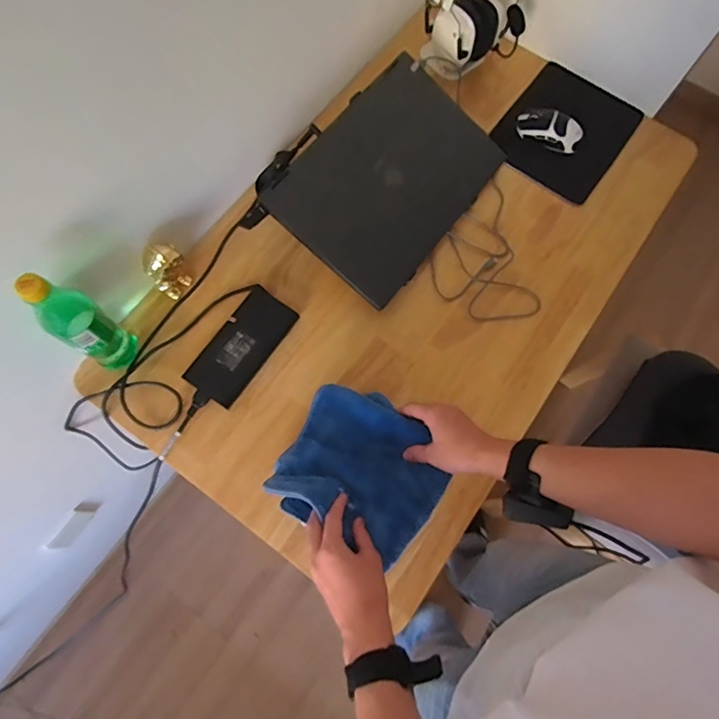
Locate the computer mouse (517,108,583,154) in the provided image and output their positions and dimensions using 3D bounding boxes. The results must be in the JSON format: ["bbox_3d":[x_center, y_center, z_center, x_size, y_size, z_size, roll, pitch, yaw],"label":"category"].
[{"bbox_3d":[0.347,-0.423,0.897,0.119,0.039,0.063,27,74,7],"label":"computer mouse"}]

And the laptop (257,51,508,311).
[{"bbox_3d":[0.051,-0.295,0.814,0.252,0.025,0.365,42,76,-13],"label":"laptop"}]

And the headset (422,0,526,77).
[{"bbox_3d":[0.209,-0.623,0.854,0.183,0.218,0.110,-18,74,-7],"label":"headset"}]

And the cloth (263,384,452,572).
[{"bbox_3d":[0.003,0.134,0.624,0.198,0.092,0.176,28,74,7],"label":"cloth"}]

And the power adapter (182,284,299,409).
[{"bbox_3d":[-0.179,-0.022,0.756,0.084,0.019,0.180,33,75,9],"label":"power adapter"}]

